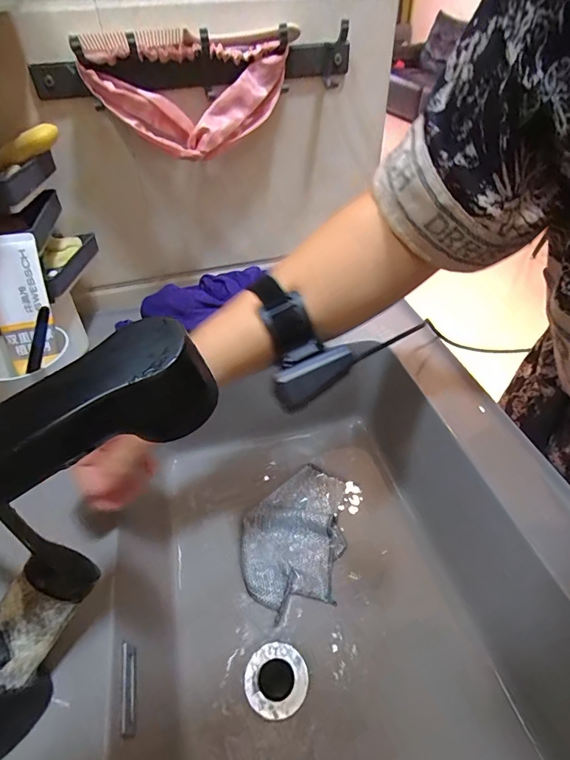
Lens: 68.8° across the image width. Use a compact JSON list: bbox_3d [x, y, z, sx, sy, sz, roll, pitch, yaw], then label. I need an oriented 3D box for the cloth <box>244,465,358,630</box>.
[{"bbox_3d":[0.011,0.176,0.488,0.118,0.009,0.168,6,43,9],"label":"cloth"}]

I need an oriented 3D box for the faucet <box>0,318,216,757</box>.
[{"bbox_3d":[-0.123,0.090,0.222,0.198,0.204,0.058,-28,49,-26],"label":"faucet"}]

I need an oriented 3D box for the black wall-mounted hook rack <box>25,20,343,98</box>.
[{"bbox_3d":[-0.088,-0.329,0.437,0.336,0.050,0.059,-8,43,-7],"label":"black wall-mounted hook rack"}]

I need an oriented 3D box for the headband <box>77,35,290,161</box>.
[{"bbox_3d":[-0.097,-0.297,0.443,0.199,0.099,0.032,-7,43,-5],"label":"headband"}]

